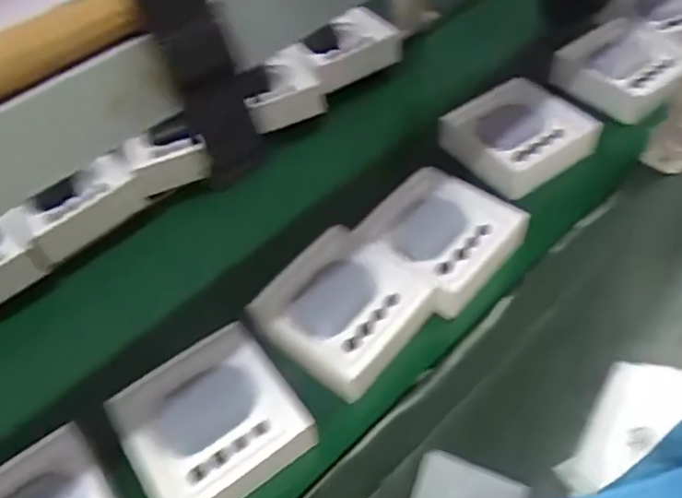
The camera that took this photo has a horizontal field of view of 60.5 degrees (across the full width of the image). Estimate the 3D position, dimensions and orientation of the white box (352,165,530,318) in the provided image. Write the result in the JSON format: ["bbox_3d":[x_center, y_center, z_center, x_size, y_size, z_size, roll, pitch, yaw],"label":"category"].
[{"bbox_3d":[0.107,-0.013,0.650,0.146,0.056,0.162,-40,61,-21],"label":"white box"}]

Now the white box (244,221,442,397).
[{"bbox_3d":[0.004,0.062,0.606,0.140,0.056,0.146,33,64,24],"label":"white box"}]

